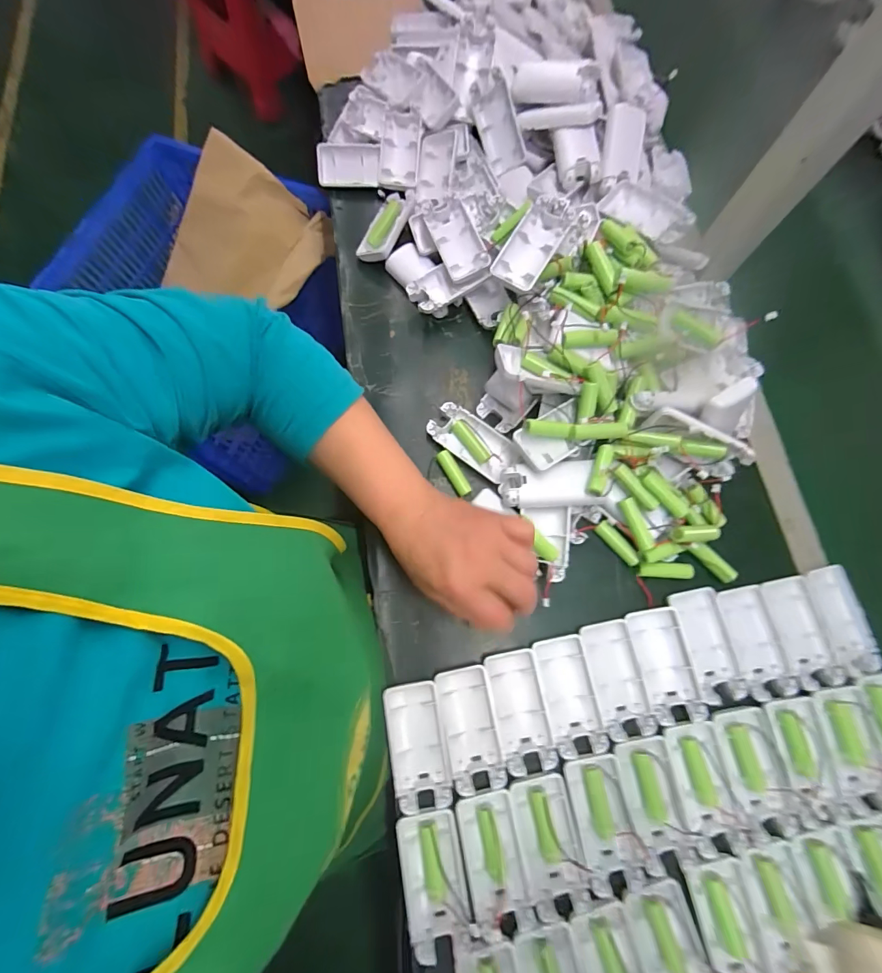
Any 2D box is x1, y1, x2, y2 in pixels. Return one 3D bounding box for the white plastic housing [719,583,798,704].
[{"bbox_3d":[0.287,0.142,0.375,0.044,0.016,0.094,-3,75,-3],"label":"white plastic housing"}]

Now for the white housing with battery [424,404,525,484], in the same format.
[{"bbox_3d":[0.033,-0.044,0.412,0.094,0.016,0.044,37,77,8],"label":"white housing with battery"}]

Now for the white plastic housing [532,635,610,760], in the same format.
[{"bbox_3d":[0.112,0.182,0.356,0.044,0.010,0.095,-12,75,-5],"label":"white plastic housing"}]

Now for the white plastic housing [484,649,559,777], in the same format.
[{"bbox_3d":[0.068,0.194,0.353,0.045,0.014,0.094,-11,75,-5],"label":"white plastic housing"}]

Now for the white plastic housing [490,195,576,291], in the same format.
[{"bbox_3d":[0.090,-0.234,0.393,0.043,0.021,0.094,34,89,7],"label":"white plastic housing"}]

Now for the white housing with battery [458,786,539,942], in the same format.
[{"bbox_3d":[0.043,0.300,0.325,0.048,0.022,0.095,-7,75,-4],"label":"white housing with battery"}]

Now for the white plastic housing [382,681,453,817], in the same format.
[{"bbox_3d":[-0.021,0.219,0.346,0.046,0.013,0.095,-10,75,-4],"label":"white plastic housing"}]

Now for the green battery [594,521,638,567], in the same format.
[{"bbox_3d":[0.168,0.055,0.391,0.012,0.012,0.050,-41,80,-11],"label":"green battery"}]

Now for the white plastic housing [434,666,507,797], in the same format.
[{"bbox_3d":[0.025,0.207,0.351,0.045,0.016,0.094,-11,75,-5],"label":"white plastic housing"}]

